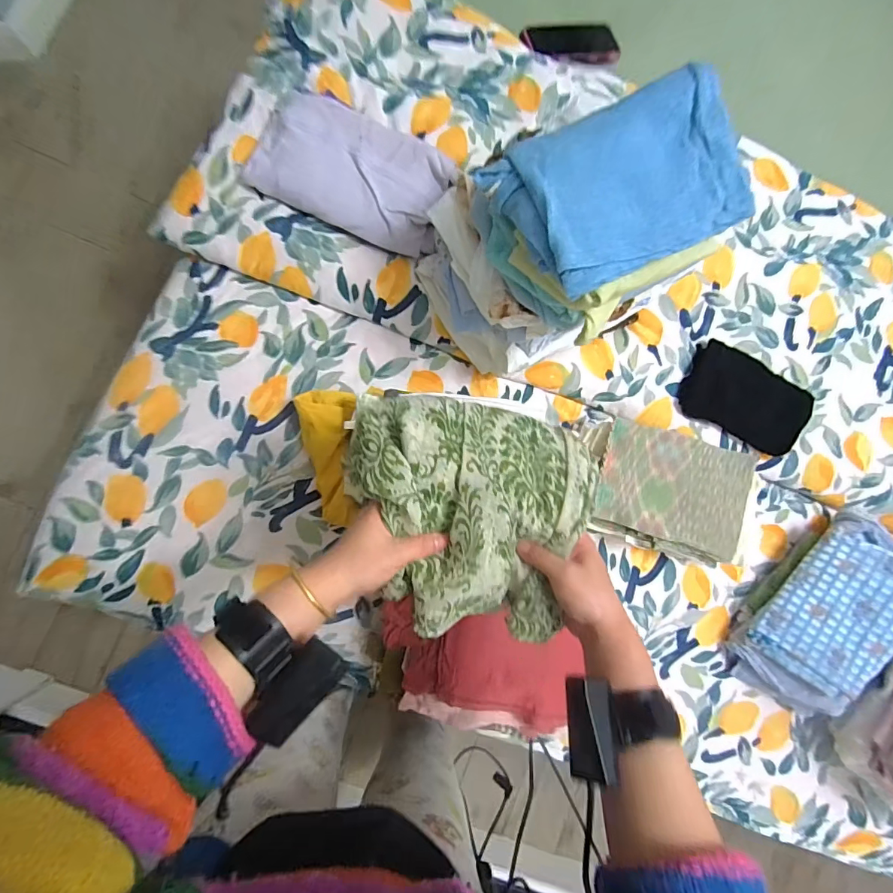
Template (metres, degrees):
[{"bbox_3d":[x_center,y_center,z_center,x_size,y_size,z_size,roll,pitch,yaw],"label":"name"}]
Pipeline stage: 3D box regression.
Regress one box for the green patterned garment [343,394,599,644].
[{"bbox_3d":[0.023,0.063,0.414,0.219,0.055,0.206,8,85,-7],"label":"green patterned garment"}]

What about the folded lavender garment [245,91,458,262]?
[{"bbox_3d":[-0.129,-0.387,0.651,0.268,0.043,0.167,19,84,-6],"label":"folded lavender garment"}]

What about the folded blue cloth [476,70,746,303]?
[{"bbox_3d":[0.166,-0.247,0.439,0.211,0.072,0.159,-25,90,-8],"label":"folded blue cloth"}]

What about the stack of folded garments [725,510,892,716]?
[{"bbox_3d":[0.588,0.253,0.695,0.169,0.111,0.313,37,83,-4],"label":"stack of folded garments"}]

